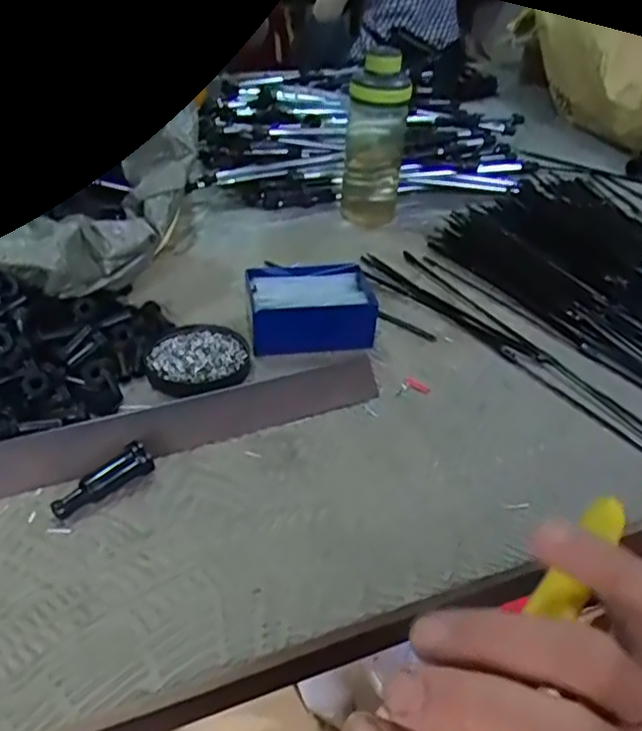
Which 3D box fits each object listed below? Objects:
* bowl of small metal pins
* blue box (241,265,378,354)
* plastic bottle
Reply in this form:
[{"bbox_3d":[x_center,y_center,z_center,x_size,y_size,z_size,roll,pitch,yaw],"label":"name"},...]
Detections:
[{"bbox_3d":[-0.099,-0.005,0.533,0.075,0.015,0.083,16,37,19],"label":"bowl of small metal pins"},{"bbox_3d":[-0.010,-0.052,0.593,0.112,0.044,0.090,-3,35,-9],"label":"blue box"},{"bbox_3d":[0.064,-0.275,0.775,0.065,0.187,0.056,-1,35,-6],"label":"plastic bottle"}]

